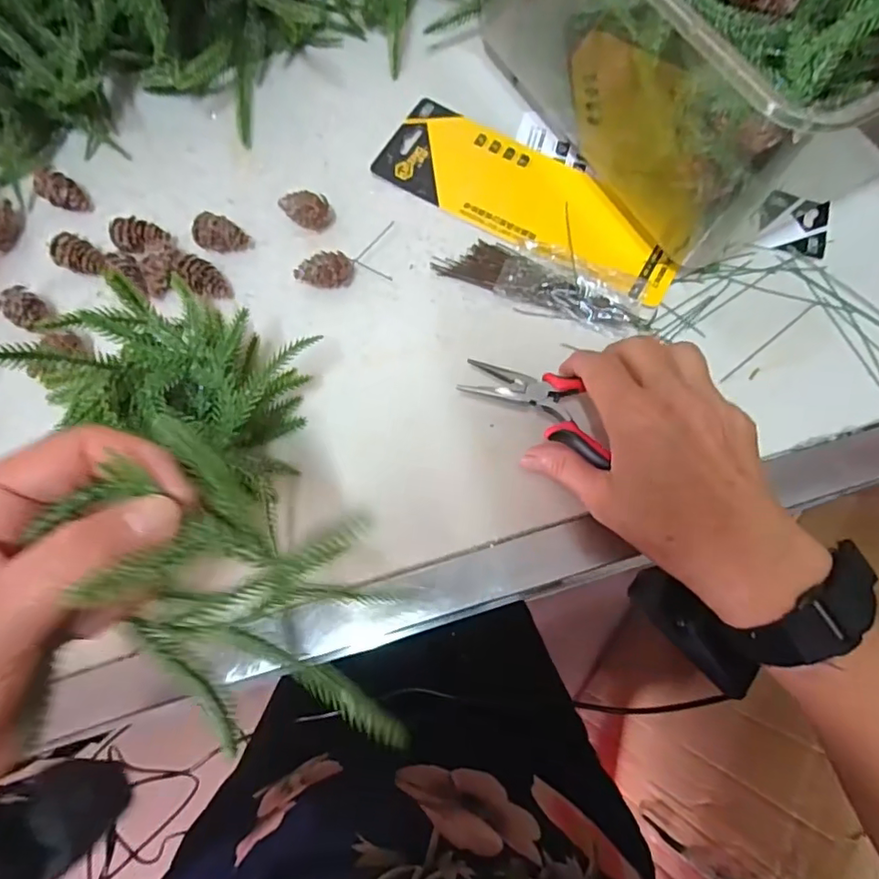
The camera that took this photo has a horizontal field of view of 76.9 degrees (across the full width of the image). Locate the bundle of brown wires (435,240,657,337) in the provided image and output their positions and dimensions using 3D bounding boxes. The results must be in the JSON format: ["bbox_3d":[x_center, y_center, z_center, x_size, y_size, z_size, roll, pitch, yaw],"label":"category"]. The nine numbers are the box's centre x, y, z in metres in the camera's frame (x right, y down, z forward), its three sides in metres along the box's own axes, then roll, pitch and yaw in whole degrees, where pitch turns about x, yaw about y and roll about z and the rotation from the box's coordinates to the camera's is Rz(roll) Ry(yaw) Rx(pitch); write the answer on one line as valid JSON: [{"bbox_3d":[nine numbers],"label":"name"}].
[{"bbox_3d":[0.068,-0.106,0.361,0.137,0.013,0.041,23,75,8],"label":"bundle of brown wires"}]

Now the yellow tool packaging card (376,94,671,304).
[{"bbox_3d":[0.064,-0.170,0.383,0.218,0.011,0.081,33,77,11],"label":"yellow tool packaging card"}]

